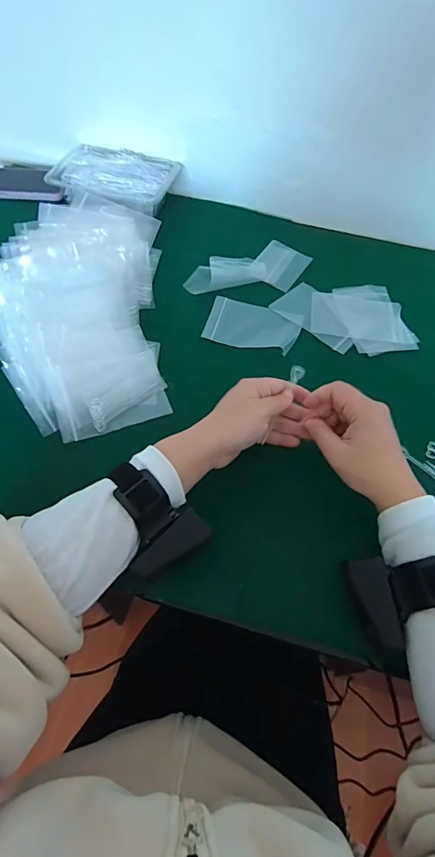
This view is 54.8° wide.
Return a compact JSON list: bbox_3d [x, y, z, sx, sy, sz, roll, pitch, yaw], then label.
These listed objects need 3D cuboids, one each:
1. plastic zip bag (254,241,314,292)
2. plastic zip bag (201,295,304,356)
[{"bbox_3d":[0.092,-0.241,0.620,0.067,0.010,0.086,29,60,14],"label":"plastic zip bag"},{"bbox_3d":[0.046,-0.134,0.547,0.118,0.009,0.079,15,57,6],"label":"plastic zip bag"}]

